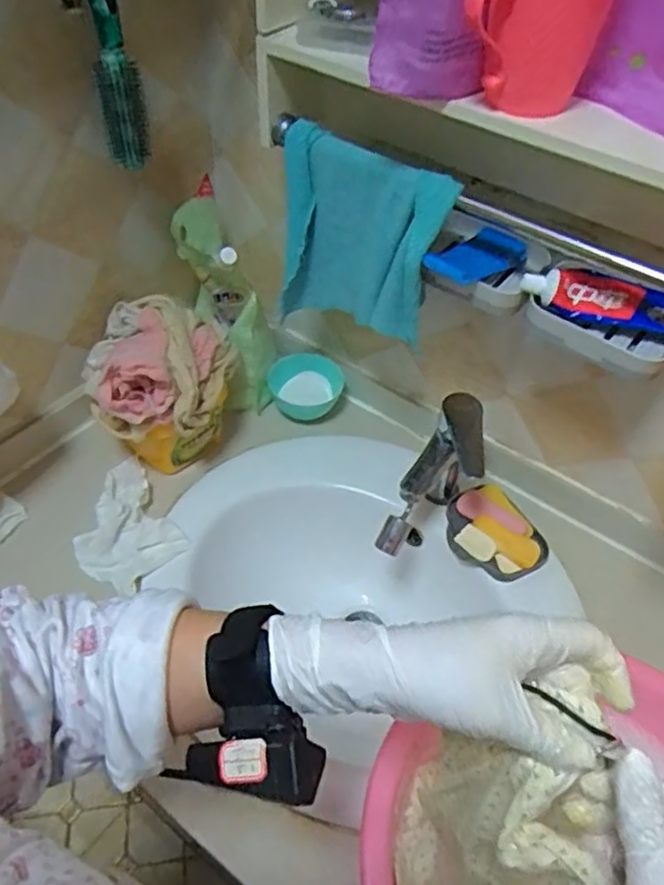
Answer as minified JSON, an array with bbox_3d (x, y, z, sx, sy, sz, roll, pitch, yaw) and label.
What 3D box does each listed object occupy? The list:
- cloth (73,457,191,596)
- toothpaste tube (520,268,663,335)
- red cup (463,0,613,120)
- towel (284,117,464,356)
[{"bbox_3d":[-0.248,0.090,0.769,0.110,0.029,0.166,-26,56,-24],"label":"cloth"},{"bbox_3d":[0.251,-0.118,0.570,0.171,0.037,0.028,15,50,9],"label":"toothpaste tube"},{"bbox_3d":[0.144,-0.291,0.462,0.084,0.111,0.088,22,51,14],"label":"red cup"},{"bbox_3d":[0.024,-0.193,0.665,0.181,0.184,0.047,36,56,24],"label":"towel"}]

